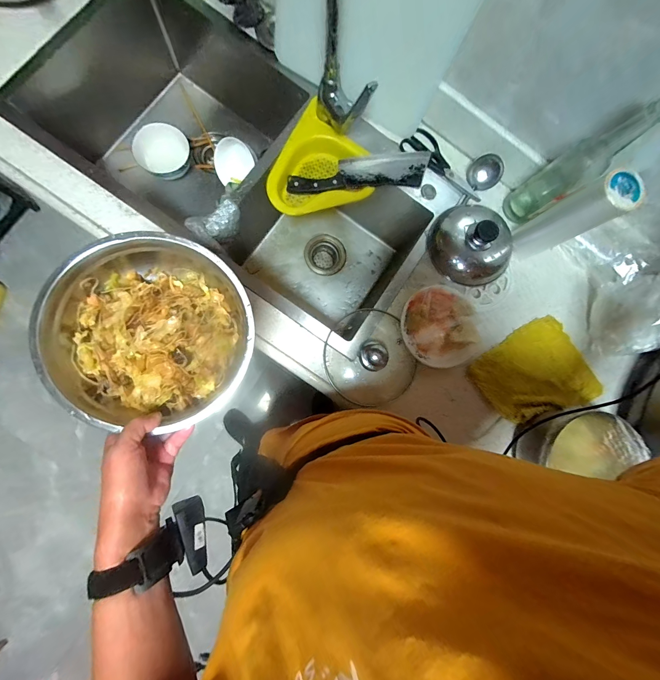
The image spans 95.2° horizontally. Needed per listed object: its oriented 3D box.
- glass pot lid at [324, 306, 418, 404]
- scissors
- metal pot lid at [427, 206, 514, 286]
[{"bbox_3d":[0.074,0.031,0.582,0.165,0.055,0.176,0,72,0],"label":"glass pot lid"},{"bbox_3d":[0.257,-0.388,0.671,0.209,0.025,0.071,40,75,-4],"label":"scissors"},{"bbox_3d":[0.295,-0.211,0.633,0.168,0.100,0.173,0,72,0],"label":"metal pot lid"}]

